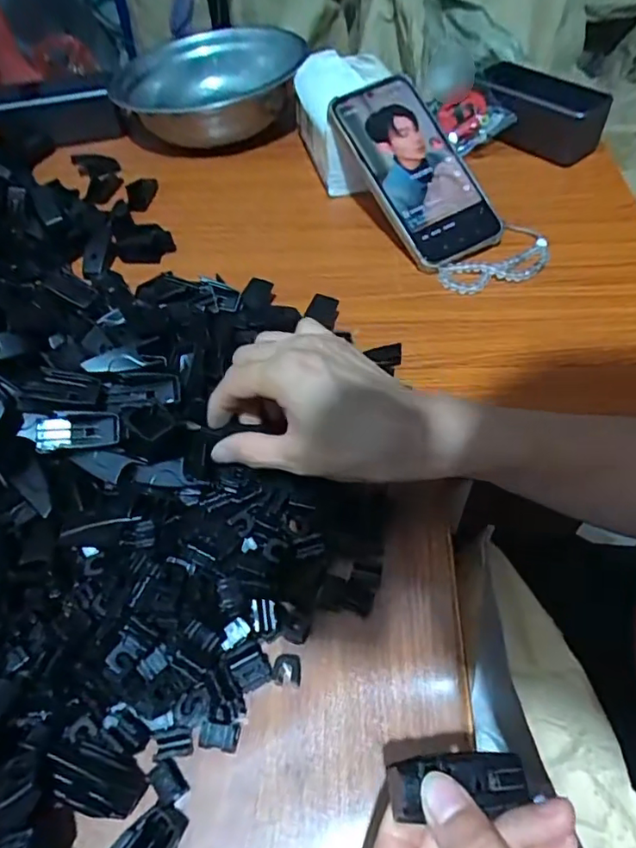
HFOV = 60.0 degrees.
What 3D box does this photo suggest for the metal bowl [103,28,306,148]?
[{"bbox_3d":[-0.111,-0.369,0.612,0.182,0.062,0.200,5,54,7],"label":"metal bowl"}]

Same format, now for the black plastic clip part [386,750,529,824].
[{"bbox_3d":[0.052,0.131,0.201,0.054,0.008,0.018,4,52,-13],"label":"black plastic clip part"}]

